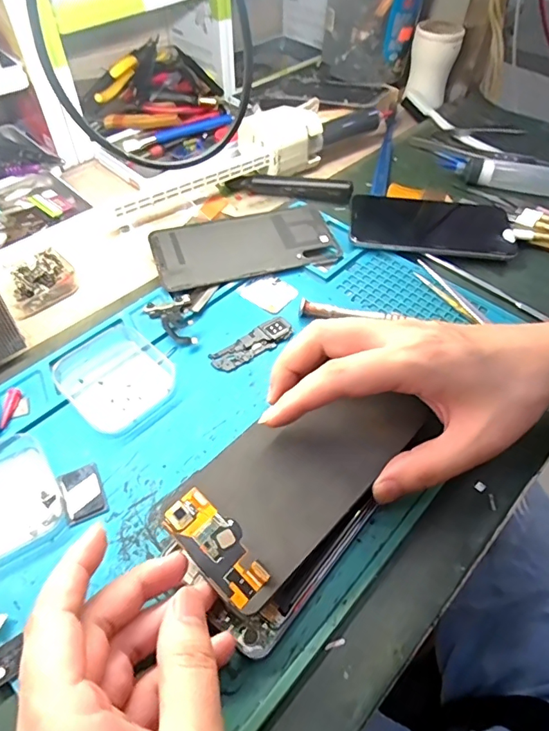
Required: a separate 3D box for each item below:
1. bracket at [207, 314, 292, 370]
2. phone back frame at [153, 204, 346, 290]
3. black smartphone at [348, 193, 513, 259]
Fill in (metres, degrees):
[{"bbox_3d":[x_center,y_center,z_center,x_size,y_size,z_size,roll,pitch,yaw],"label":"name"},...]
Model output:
[{"bbox_3d":[-0.015,-0.016,0.342,0.064,0.004,0.021,-28,59,-23],"label":"bracket"},{"bbox_3d":[-0.023,-0.100,0.403,0.152,0.011,0.067,-13,55,-13],"label":"phone back frame"},{"bbox_3d":[0.140,-0.125,0.427,0.142,0.012,0.074,6,53,1],"label":"black smartphone"}]

